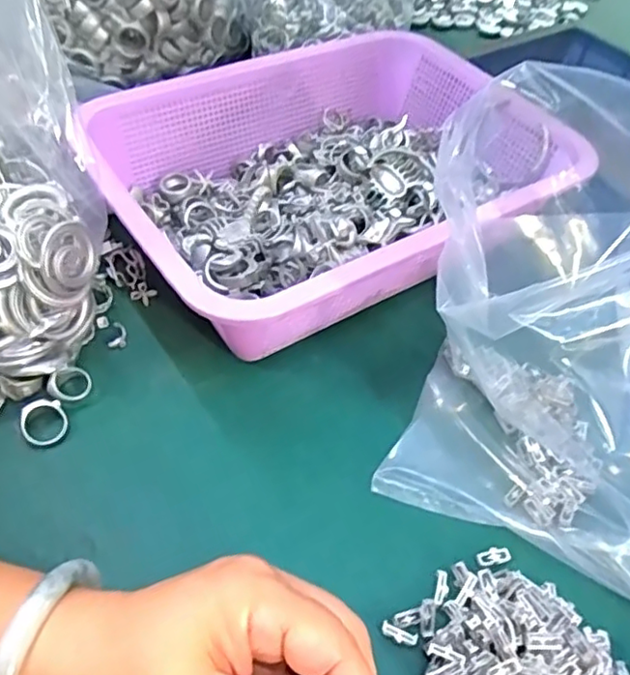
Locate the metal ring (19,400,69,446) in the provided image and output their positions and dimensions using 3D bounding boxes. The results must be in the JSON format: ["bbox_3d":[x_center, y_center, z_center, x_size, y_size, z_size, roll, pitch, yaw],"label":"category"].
[{"bbox_3d":[-0.148,0.047,0.339,0.023,0.005,0.025,9,59,-16],"label":"metal ring"}]

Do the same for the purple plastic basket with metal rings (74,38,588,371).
[{"bbox_3d":[0.014,-0.106,0.432,0.298,0.083,0.219,-25,57,-23],"label":"purple plastic basket with metal rings"}]

